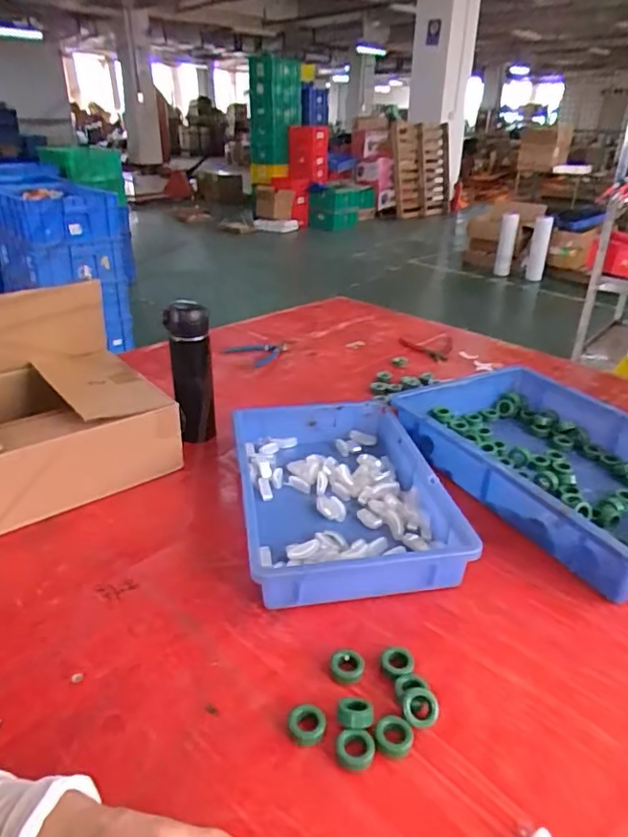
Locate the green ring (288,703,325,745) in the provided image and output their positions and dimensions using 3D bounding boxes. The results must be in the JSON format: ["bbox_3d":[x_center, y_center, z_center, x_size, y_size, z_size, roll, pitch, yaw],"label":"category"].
[{"bbox_3d":[-0.006,0.256,0.478,0.031,0.012,0.032,1,26,-1],"label":"green ring"}]

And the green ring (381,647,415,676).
[{"bbox_3d":[0.078,0.227,0.531,0.030,0.009,0.034,10,28,16],"label":"green ring"}]

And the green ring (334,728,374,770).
[{"bbox_3d":[0.033,0.266,0.457,0.031,0.011,0.027,1,26,-1],"label":"green ring"}]

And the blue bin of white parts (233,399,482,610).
[{"bbox_3d":[0.030,0.089,0.747,0.240,0.066,0.367,-3,27,-9],"label":"blue bin of white parts"}]

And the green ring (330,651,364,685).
[{"bbox_3d":[0.031,0.231,0.528,0.031,0.010,0.032,1,26,-1],"label":"green ring"}]

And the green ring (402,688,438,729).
[{"bbox_3d":[0.090,0.245,0.482,0.030,0.029,0.008,-7,-16,3],"label":"green ring"}]

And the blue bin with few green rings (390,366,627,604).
[{"bbox_3d":[0.344,0.060,0.798,0.289,0.079,0.432,-13,30,-27],"label":"blue bin with few green rings"}]

